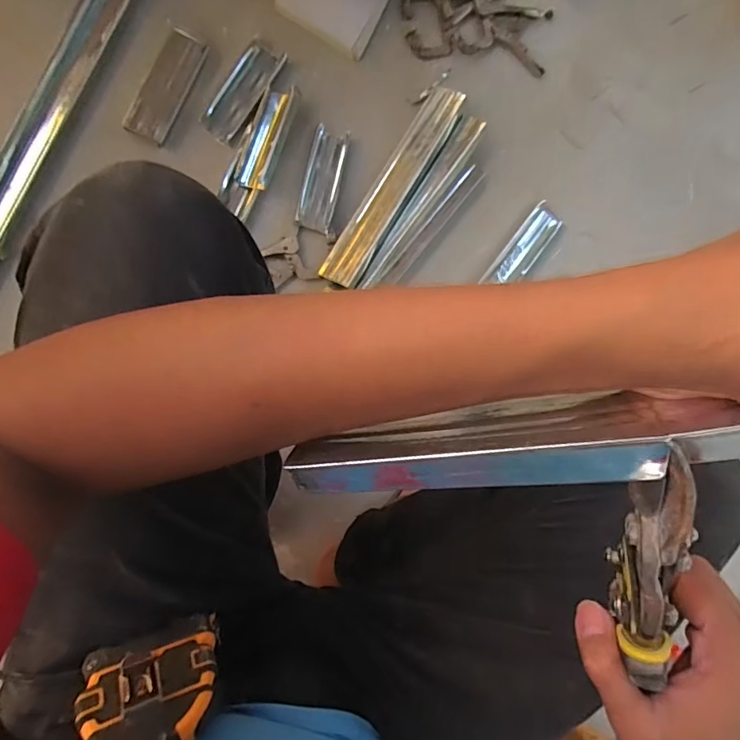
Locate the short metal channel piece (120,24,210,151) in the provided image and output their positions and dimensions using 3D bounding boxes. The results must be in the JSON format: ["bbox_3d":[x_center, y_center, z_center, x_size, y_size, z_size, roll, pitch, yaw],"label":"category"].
[{"bbox_3d":[-0.261,-0.363,0.614,0.052,0.019,0.139,27,86,-10],"label":"short metal channel piece"}]

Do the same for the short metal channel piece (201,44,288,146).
[{"bbox_3d":[-0.169,-0.367,0.634,0.052,0.012,0.138,30,85,-10],"label":"short metal channel piece"}]

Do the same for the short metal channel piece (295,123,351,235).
[{"bbox_3d":[-0.063,-0.259,0.654,0.048,0.016,0.137,13,88,-11],"label":"short metal channel piece"}]

